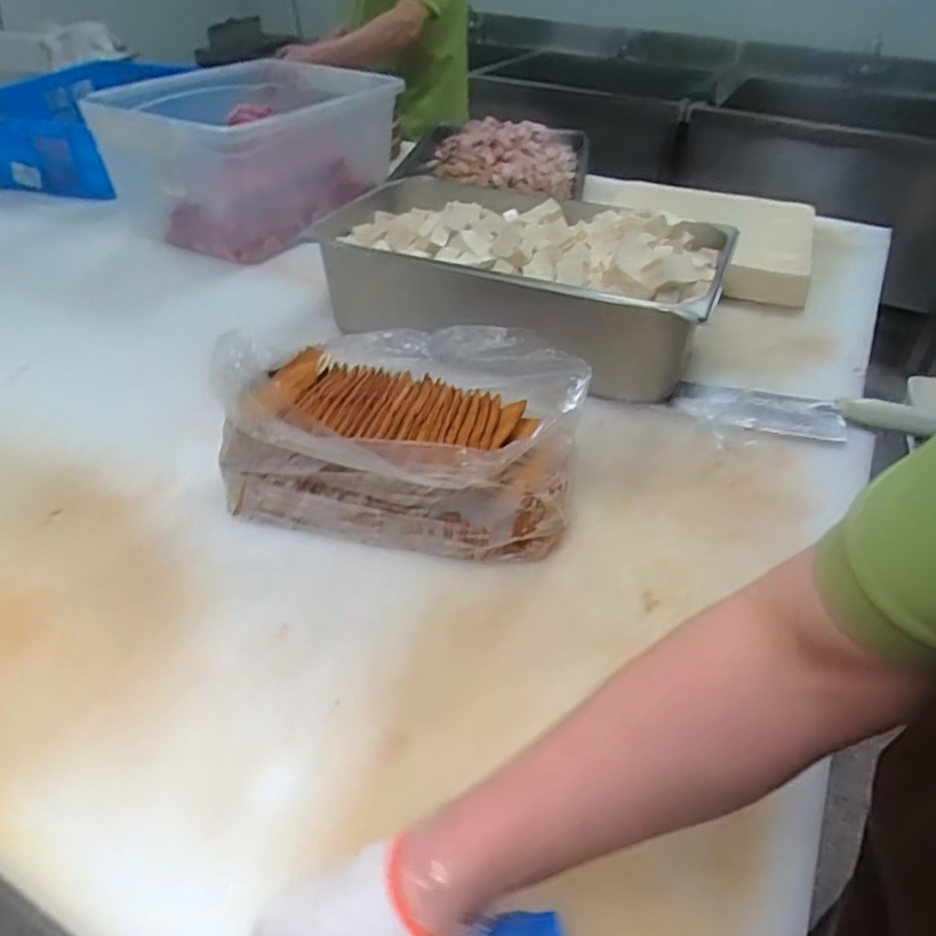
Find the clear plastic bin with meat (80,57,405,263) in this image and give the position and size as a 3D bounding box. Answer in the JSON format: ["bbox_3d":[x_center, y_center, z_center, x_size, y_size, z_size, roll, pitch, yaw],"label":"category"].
[{"bbox_3d":[-0.369,-0.563,1.239,0.318,0.217,0.467,20,43,21],"label":"clear plastic bin with meat"}]

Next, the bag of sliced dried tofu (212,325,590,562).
[{"bbox_3d":[-0.053,-0.030,0.660,0.310,0.152,0.187,14,41,15],"label":"bag of sliced dried tofu"}]

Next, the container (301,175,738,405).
[{"bbox_3d":[0.066,-0.254,0.920,0.494,0.156,0.302,16,41,16],"label":"container"}]

